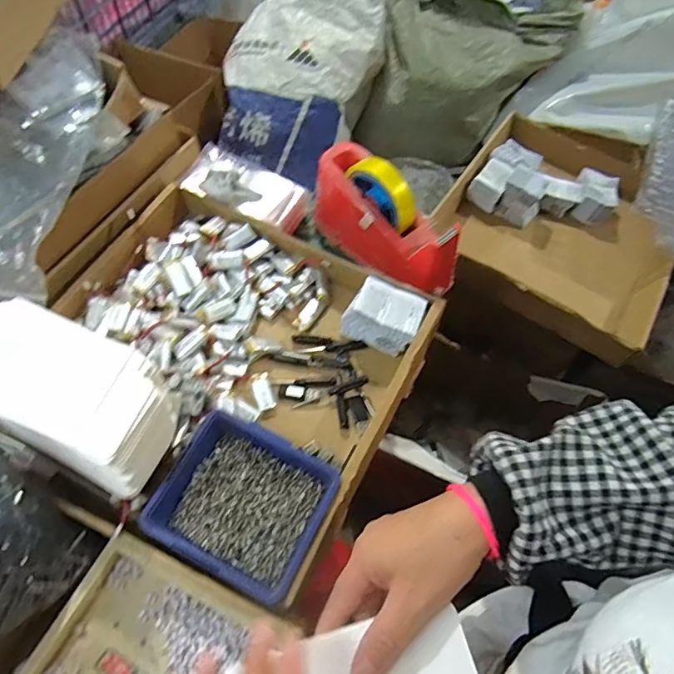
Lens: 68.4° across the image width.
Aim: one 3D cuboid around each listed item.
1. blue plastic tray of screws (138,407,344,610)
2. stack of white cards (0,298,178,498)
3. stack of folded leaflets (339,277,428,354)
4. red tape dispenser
[{"bbox_3d":[-0.084,0.155,0.462,0.142,0.053,0.125,25,63,13],"label":"blue plastic tray of screws"},{"bbox_3d":[-0.234,0.053,0.446,0.188,0.073,0.102,24,63,13],"label":"stack of white cards"},{"bbox_3d":[0.055,-0.025,0.566,0.081,0.062,0.058,23,62,12],"label":"stack of folded leaflets"},{"bbox_3d":[0.056,-0.138,0.587,0.068,0.108,0.201,-37,67,-20],"label":"red tape dispenser"}]

